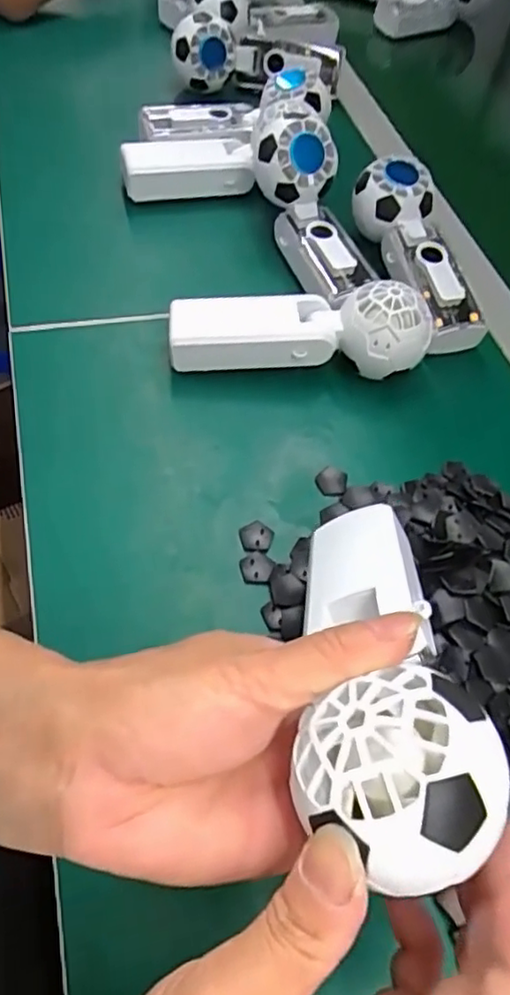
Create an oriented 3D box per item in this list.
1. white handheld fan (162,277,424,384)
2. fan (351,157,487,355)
[{"bbox_3d":[0.029,-0.109,0.410,0.168,0.053,0.046,2,56,-4],"label":"white handheld fan"},{"bbox_3d":[0.126,-0.184,0.463,0.058,0.051,0.159,-14,59,-14],"label":"fan"}]

